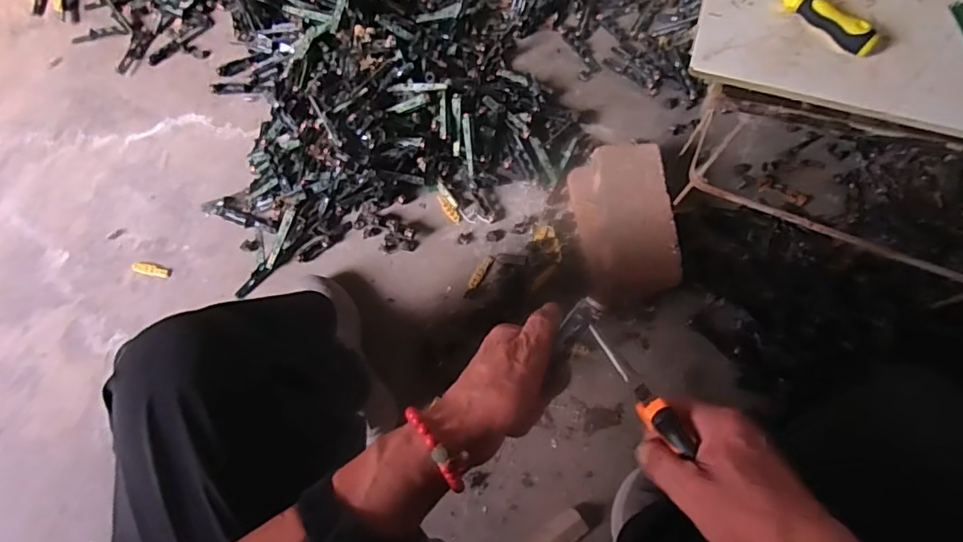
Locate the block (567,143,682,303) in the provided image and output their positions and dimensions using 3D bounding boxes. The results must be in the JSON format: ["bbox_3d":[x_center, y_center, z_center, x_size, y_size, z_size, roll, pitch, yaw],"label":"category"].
[{"bbox_3d":[0.221,-0.072,0.823,0.128,0.089,0.233,-6,71,-2],"label":"block"}]

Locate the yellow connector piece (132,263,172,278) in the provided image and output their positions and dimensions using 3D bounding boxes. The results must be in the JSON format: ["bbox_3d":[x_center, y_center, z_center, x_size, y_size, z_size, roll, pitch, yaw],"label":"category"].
[{"bbox_3d":[-0.534,-0.002,0.858,0.056,0.014,0.018,8,76,2],"label":"yellow connector piece"}]

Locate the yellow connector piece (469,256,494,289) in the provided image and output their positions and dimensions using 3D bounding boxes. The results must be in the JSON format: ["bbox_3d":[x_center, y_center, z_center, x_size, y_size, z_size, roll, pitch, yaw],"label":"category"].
[{"bbox_3d":[-0.002,0.002,0.858,0.016,0.005,0.062,32,78,7],"label":"yellow connector piece"}]

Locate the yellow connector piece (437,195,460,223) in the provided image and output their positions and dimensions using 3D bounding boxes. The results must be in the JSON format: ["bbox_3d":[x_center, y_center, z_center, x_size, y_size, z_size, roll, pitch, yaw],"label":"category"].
[{"bbox_3d":[-0.055,-0.105,0.892,0.016,0.010,0.053,-35,79,-8],"label":"yellow connector piece"}]

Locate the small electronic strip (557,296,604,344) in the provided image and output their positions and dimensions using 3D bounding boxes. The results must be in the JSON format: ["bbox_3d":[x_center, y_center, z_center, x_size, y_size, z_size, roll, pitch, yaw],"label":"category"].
[{"bbox_3d":[0.065,0.033,0.351,0.015,0.004,0.035,40,91,9],"label":"small electronic strip"}]

